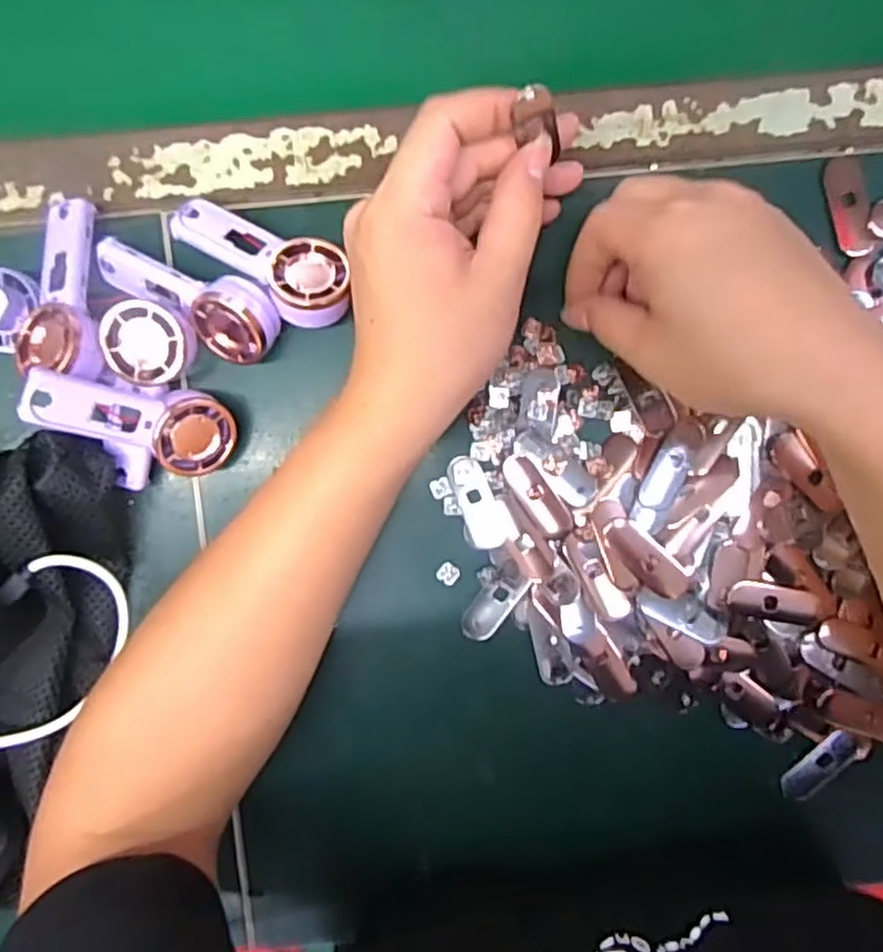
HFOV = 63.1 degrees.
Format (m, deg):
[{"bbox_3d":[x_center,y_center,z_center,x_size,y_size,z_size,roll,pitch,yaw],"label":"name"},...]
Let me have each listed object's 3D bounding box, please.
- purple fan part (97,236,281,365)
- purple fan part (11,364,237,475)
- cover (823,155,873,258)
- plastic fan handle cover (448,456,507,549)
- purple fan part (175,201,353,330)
[{"bbox_3d":[-0.123,-0.090,0.355,0.094,0.032,0.036,31,92,-2],"label":"purple fan part"},{"bbox_3d":[-0.148,-0.028,0.343,0.095,0.025,0.037,15,93,-42],"label":"purple fan part"},{"bbox_3d":[0.212,-0.140,0.373,0.017,0.004,0.051,-18,93,0],"label":"cover"},{"bbox_3d":[0.019,0.014,0.381,0.020,0.006,0.050,-22,93,0],"label":"plastic fan handle cover"},{"bbox_3d":[-0.089,-0.103,0.356,0.093,0.031,0.042,19,92,-2],"label":"purple fan part"}]

